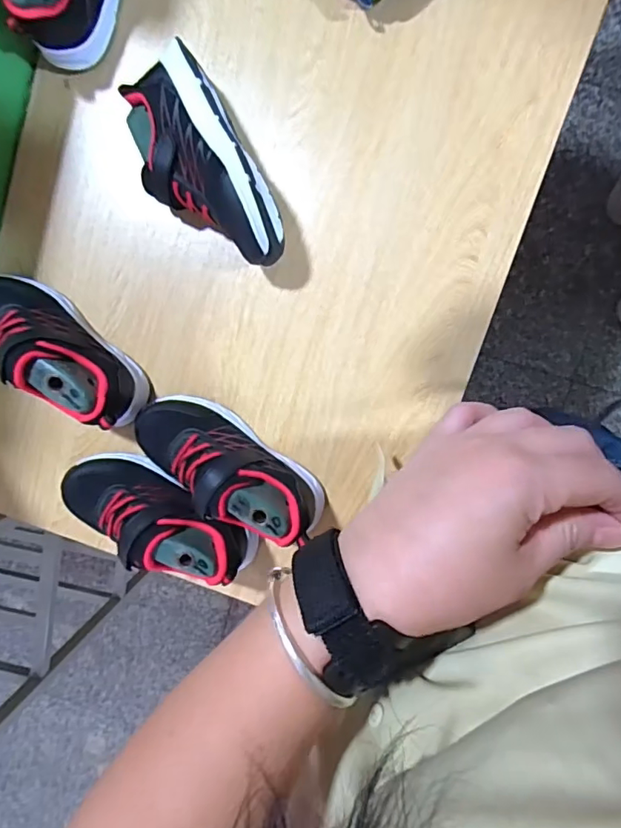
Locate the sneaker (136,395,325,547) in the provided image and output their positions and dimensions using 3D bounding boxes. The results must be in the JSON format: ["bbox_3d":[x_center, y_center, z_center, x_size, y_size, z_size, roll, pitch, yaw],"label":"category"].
[{"bbox_3d":[-0.077,0.049,0.465,0.190,0.082,0.071,34,98,14],"label":"sneaker"}]

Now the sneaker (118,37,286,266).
[{"bbox_3d":[-0.092,-0.202,0.441,0.084,0.075,0.177,-28,93,9],"label":"sneaker"}]

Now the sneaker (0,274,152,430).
[{"bbox_3d":[-0.239,-0.061,0.465,0.194,0.082,0.071,34,100,1],"label":"sneaker"}]

